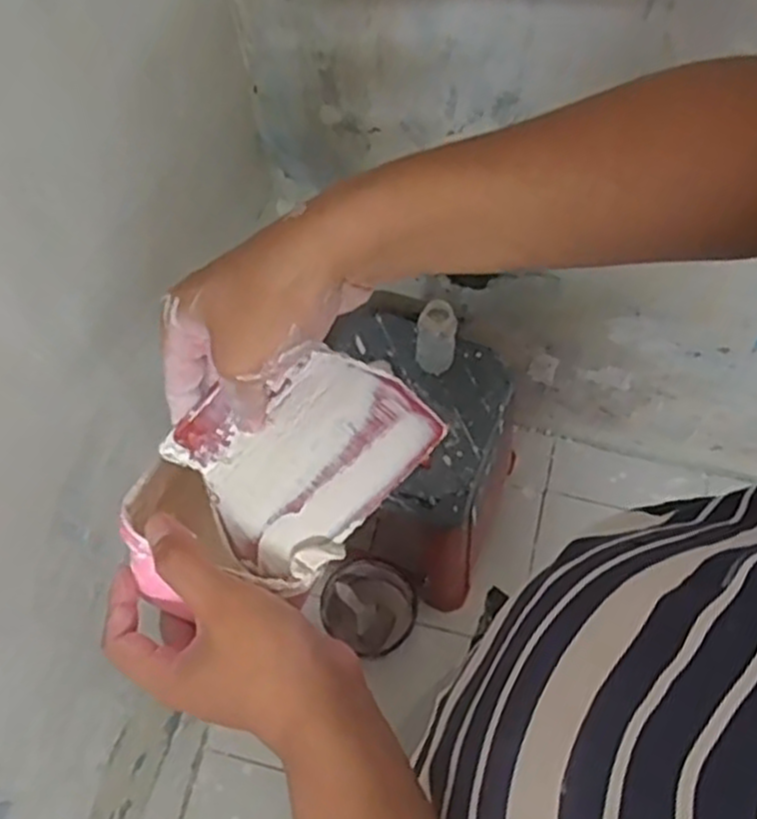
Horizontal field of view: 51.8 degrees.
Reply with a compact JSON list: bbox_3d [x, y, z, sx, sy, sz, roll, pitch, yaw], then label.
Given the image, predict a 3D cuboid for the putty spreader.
[{"bbox_3d":[-0.043,0.020,0.400,0.106,0.005,0.118,41,96,12],"label":"putty spreader"}]

